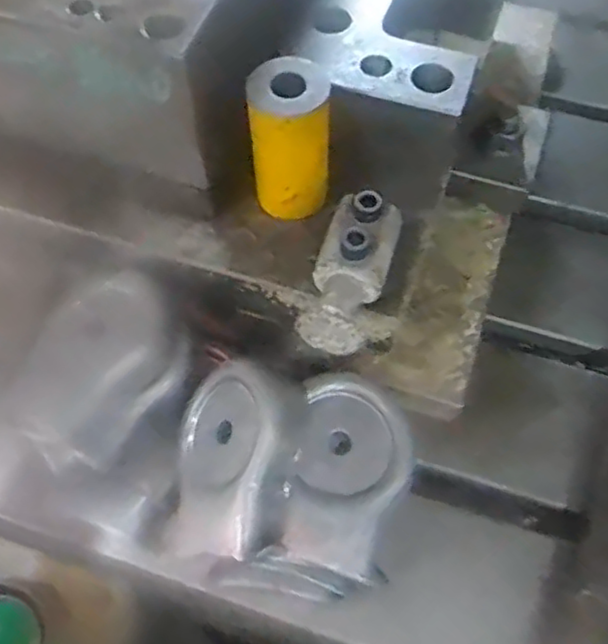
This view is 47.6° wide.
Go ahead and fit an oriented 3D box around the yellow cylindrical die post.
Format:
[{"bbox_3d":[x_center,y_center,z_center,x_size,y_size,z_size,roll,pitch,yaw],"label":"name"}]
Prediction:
[{"bbox_3d":[-0.010,-0.119,0.453,0.049,0.097,0.053,0,59,1],"label":"yellow cylindrical die post"}]

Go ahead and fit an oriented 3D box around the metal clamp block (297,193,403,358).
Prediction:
[{"bbox_3d":[0.029,-0.033,0.429,0.042,0.035,0.100,17,61,11],"label":"metal clamp block"}]

